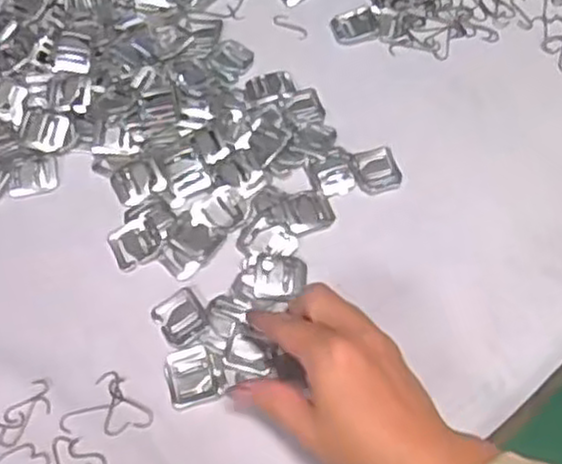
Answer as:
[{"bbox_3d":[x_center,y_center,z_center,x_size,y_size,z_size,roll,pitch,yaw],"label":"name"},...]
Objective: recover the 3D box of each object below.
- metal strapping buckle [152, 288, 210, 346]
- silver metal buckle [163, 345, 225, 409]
[{"bbox_3d":[-0.065,0.055,0.489,0.030,0.004,0.034,-32,66,-15],"label":"metal strapping buckle"},{"bbox_3d":[-0.053,0.088,0.463,0.034,0.005,0.035,-15,63,-7],"label":"silver metal buckle"}]

